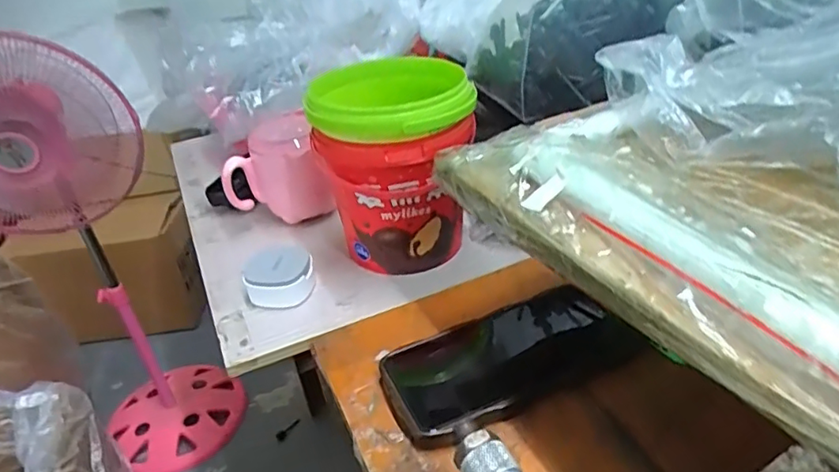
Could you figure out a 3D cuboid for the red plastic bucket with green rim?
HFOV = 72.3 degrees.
[{"bbox_3d":[-0.021,-0.063,0.507,0.127,0.153,0.139,-4,33,3],"label":"red plastic bucket with green rim"}]

